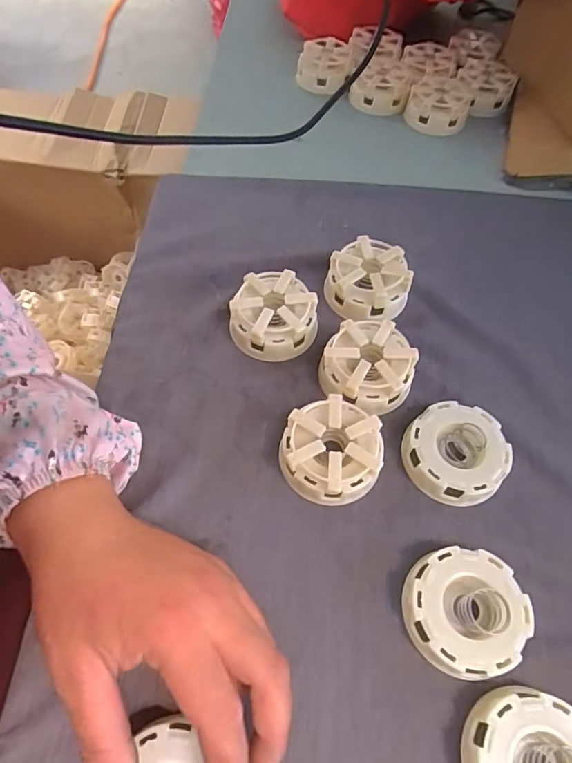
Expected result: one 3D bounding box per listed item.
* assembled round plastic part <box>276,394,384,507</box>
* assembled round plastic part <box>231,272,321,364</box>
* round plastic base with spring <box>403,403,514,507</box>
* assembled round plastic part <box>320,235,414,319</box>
[{"bbox_3d":[0.029,0.044,0.312,0.063,0.031,0.062,1,60,-1],"label":"assembled round plastic part"},{"bbox_3d":[-0.008,-0.051,0.365,0.062,0.029,0.061,1,60,-1],"label":"assembled round plastic part"},{"bbox_3d":[0.112,0.046,0.316,0.063,0.021,0.063,1,60,-1],"label":"round plastic base with spring"},{"bbox_3d":[0.065,-0.081,0.379,0.064,0.028,0.063,1,60,-1],"label":"assembled round plastic part"}]

